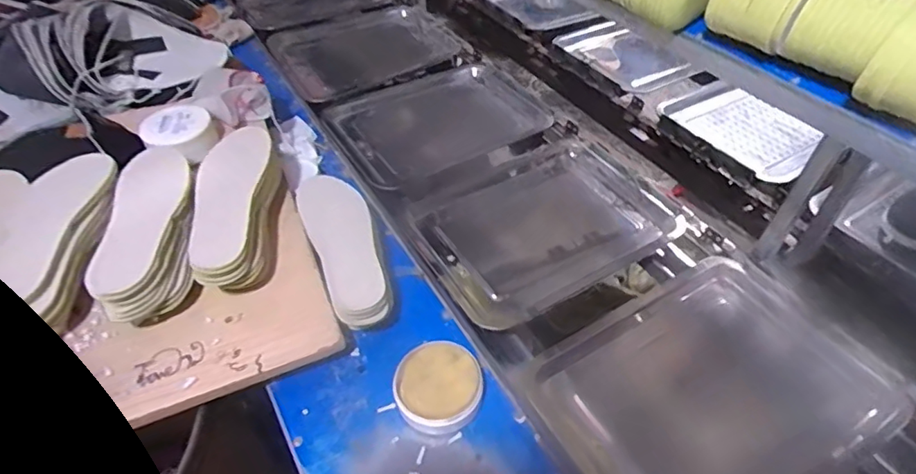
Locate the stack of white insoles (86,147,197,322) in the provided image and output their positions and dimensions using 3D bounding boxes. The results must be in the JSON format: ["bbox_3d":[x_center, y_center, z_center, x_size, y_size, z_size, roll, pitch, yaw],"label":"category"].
[{"bbox_3d":[-0.389,-0.012,0.703,0.103,0.096,0.273,-11,46,-12],"label":"stack of white insoles"}]

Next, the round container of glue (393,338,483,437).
[{"bbox_3d":[-0.024,0.171,0.630,0.096,0.052,0.091,1,45,-1],"label":"round container of glue"}]

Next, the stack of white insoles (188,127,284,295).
[{"bbox_3d":[-0.291,-0.036,0.732,0.103,0.098,0.250,-7,45,-8],"label":"stack of white insoles"}]

